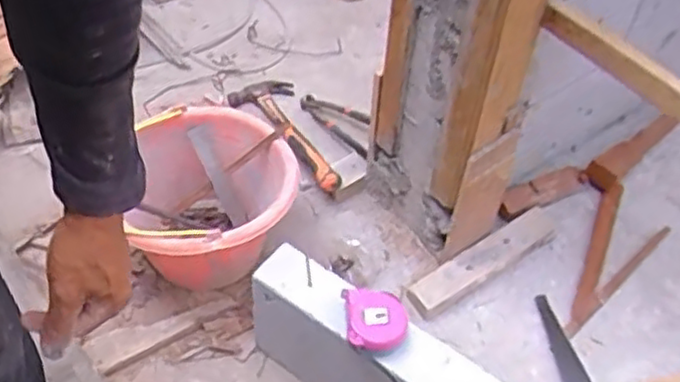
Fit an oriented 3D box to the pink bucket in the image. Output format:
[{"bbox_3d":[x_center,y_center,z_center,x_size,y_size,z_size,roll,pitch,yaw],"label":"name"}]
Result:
[{"bbox_3d":[-0.198,0.025,1.175,0.247,0.196,0.264,1,51,-1],"label":"pink bucket"}]

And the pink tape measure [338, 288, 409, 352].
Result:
[{"bbox_3d":[0.043,0.166,0.916,0.082,0.039,0.082,2,51,-2],"label":"pink tape measure"}]

